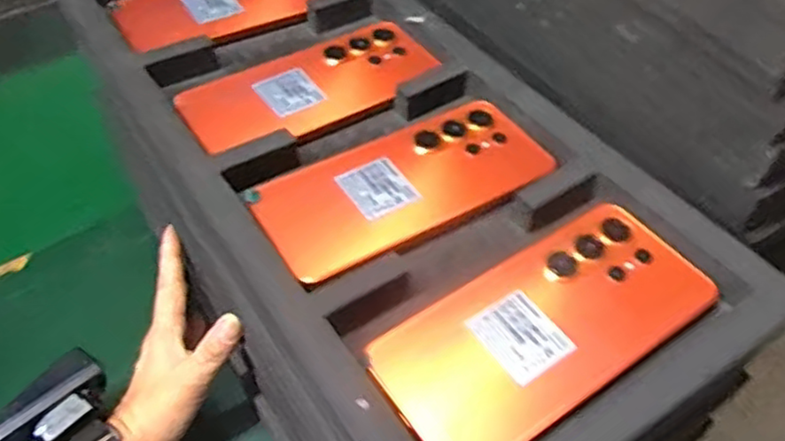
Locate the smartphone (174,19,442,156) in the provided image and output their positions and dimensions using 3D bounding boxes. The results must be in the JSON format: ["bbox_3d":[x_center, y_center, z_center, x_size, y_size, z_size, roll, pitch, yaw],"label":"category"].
[{"bbox_3d":[-0.053,-0.090,0.446,0.165,0.008,0.074,-26,53,-21],"label":"smartphone"}]

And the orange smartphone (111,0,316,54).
[{"bbox_3d":[-0.118,-0.166,0.507,0.170,0.016,0.080,-26,53,-22],"label":"orange smartphone"}]

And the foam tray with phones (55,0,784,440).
[{"bbox_3d":[-0.007,-0.046,0.435,0.276,0.065,0.488,-24,52,-20],"label":"foam tray with phones"}]

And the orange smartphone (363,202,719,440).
[{"bbox_3d":[0.074,0.050,0.326,0.166,0.009,0.079,-27,54,-22],"label":"orange smartphone"}]

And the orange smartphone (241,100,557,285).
[{"bbox_3d":[0.008,-0.021,0.390,0.168,0.008,0.076,-24,52,-20],"label":"orange smartphone"}]

